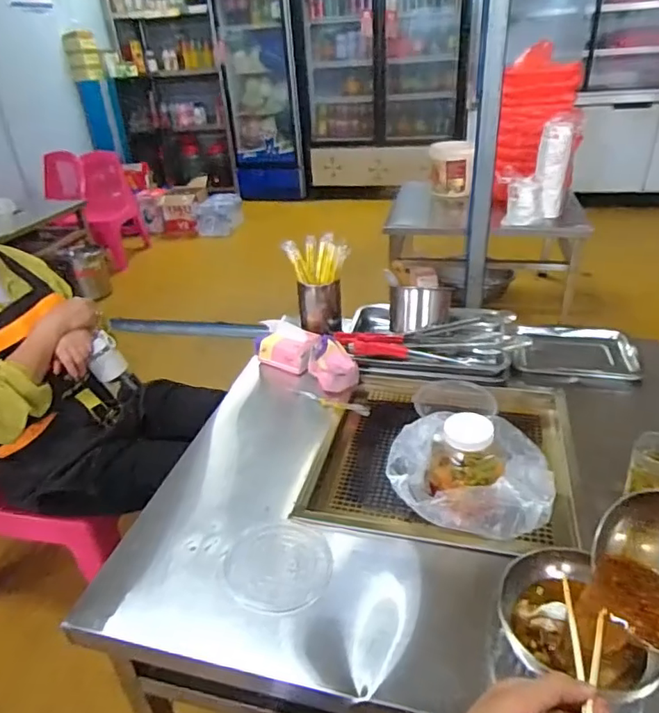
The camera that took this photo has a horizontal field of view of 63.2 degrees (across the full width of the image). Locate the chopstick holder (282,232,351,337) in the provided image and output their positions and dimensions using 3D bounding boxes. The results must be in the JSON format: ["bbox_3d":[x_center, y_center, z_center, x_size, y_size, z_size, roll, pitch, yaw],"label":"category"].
[{"bbox_3d":[-0.031,-0.166,1.218,0.115,0.194,0.131,-15,33,-17],"label":"chopstick holder"}]

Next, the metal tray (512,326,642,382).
[{"bbox_3d":[0.526,-0.017,1.149,0.234,0.026,0.206,8,33,20],"label":"metal tray"}]

